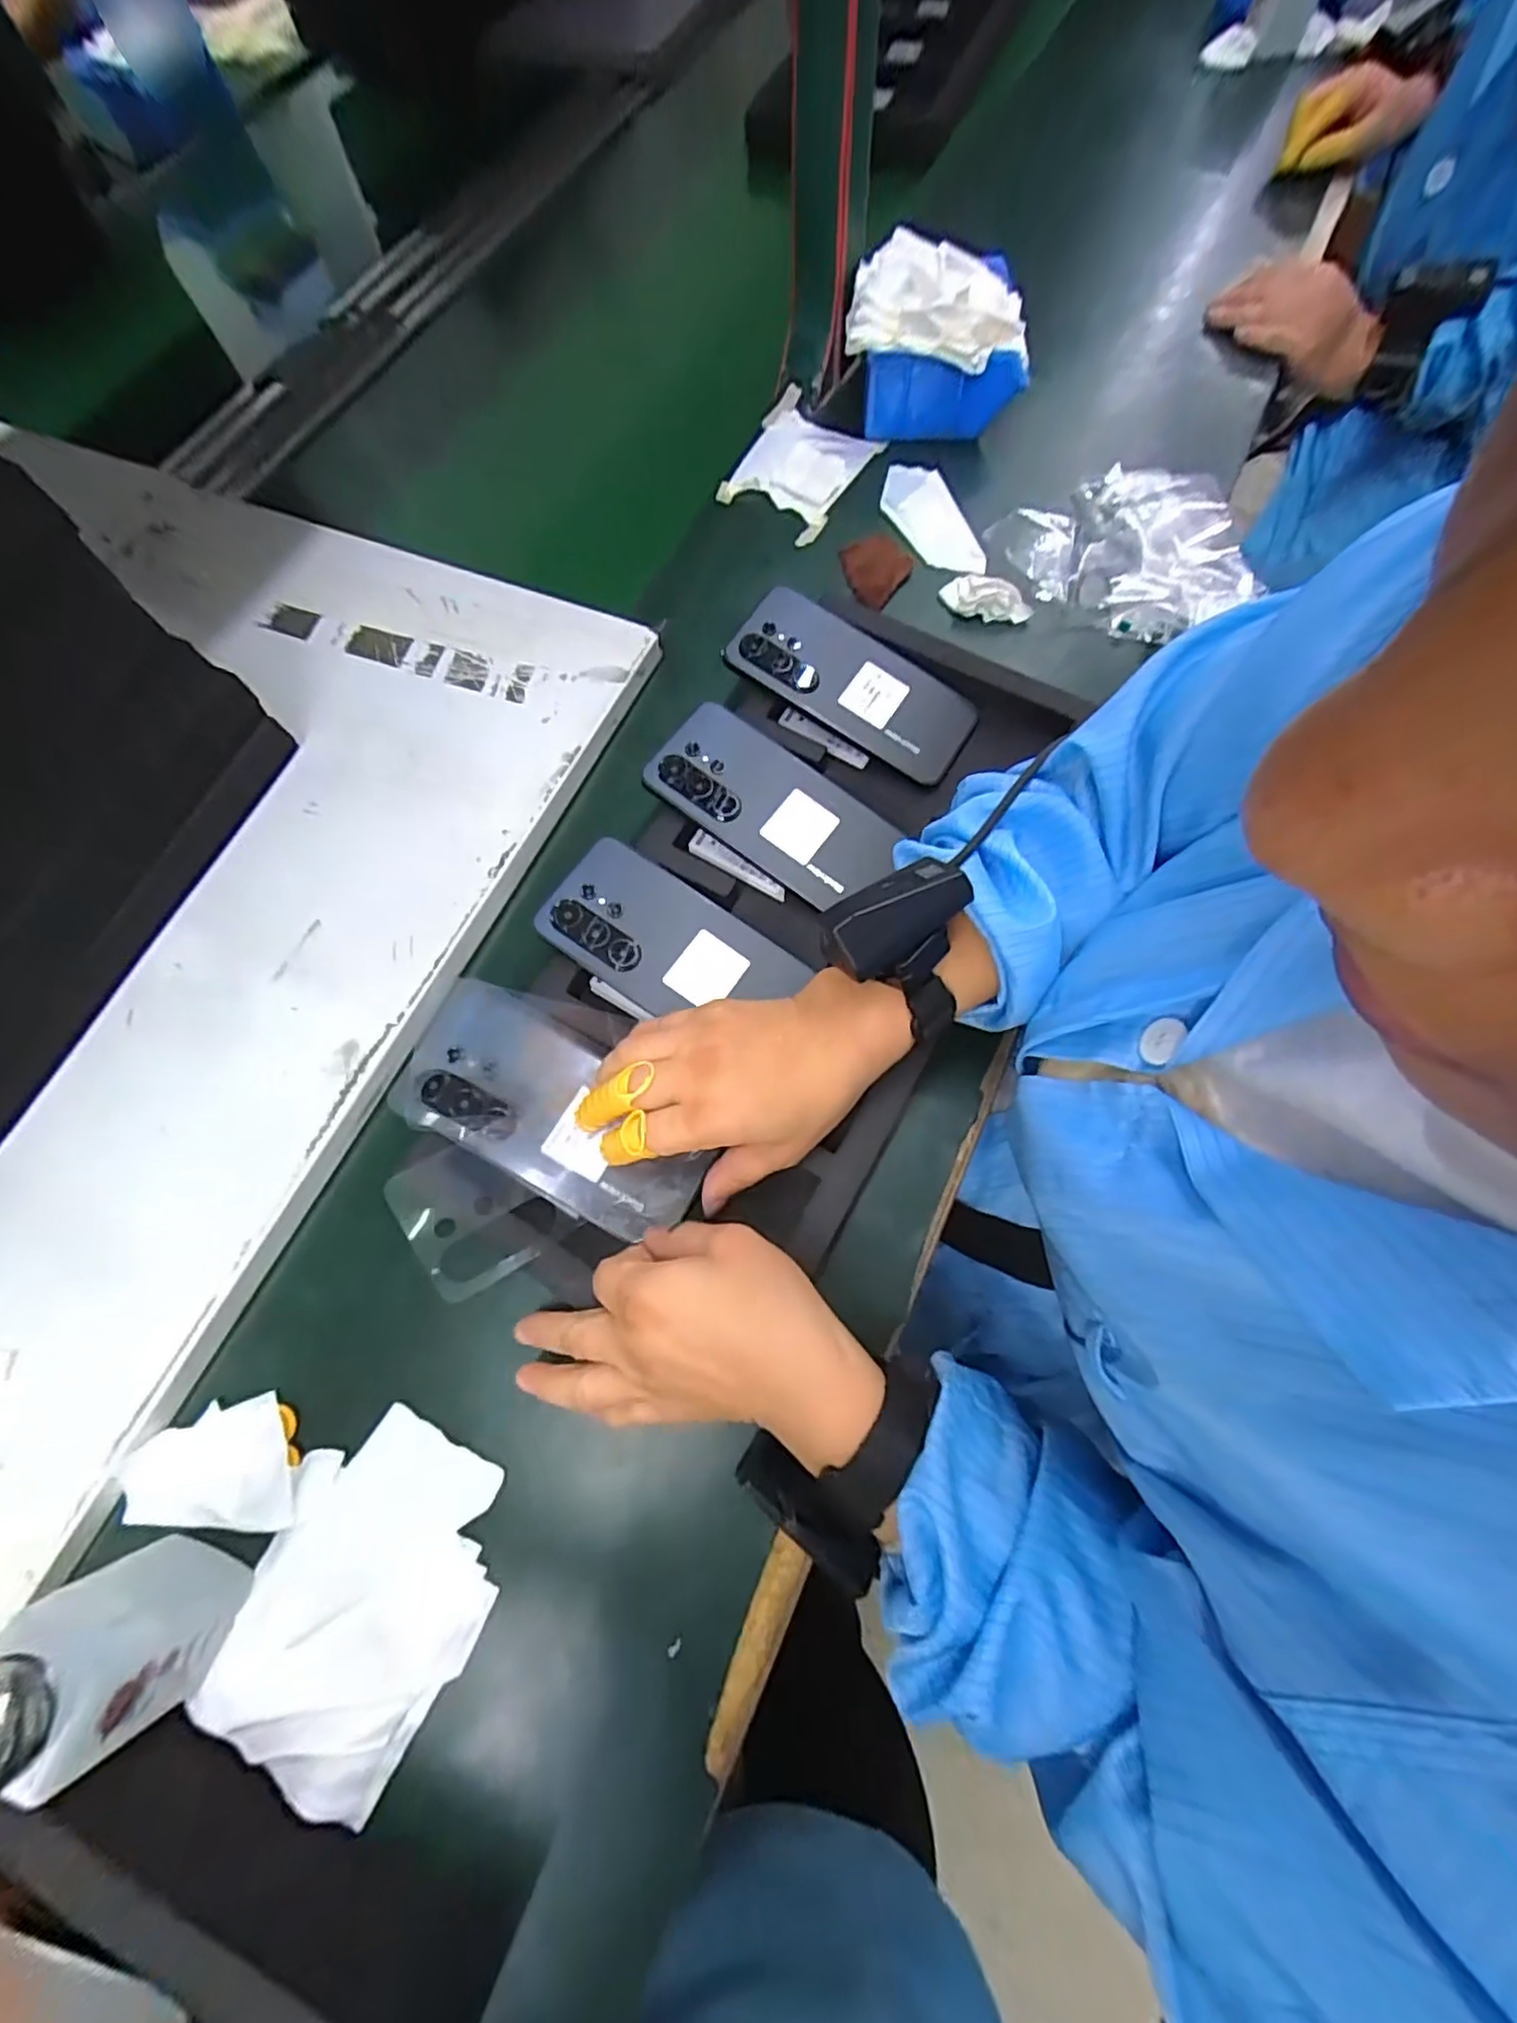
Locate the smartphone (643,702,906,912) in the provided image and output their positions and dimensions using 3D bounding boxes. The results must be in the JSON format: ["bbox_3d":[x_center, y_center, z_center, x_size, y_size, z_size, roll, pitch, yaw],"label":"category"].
[{"bbox_3d":[0.009,-0.131,0.430,0.157,0.010,0.074,36,81,3],"label":"smartphone"}]

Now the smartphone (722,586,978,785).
[{"bbox_3d":[0.066,-0.226,0.465,0.169,0.015,0.075,31,76,-2],"label":"smartphone"}]

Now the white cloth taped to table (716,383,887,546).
[{"bbox_3d":[0.032,-0.465,0.578,0.105,0.021,0.132,29,74,13],"label":"white cloth taped to table"}]

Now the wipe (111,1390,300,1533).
[{"bbox_3d":[-0.279,0.232,0.343,0.087,0.011,0.057,-8,70,0],"label":"wipe"}]

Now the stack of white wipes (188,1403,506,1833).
[{"bbox_3d":[-0.191,0.282,0.327,0.110,0.014,0.141,25,73,11],"label":"stack of white wipes"}]

